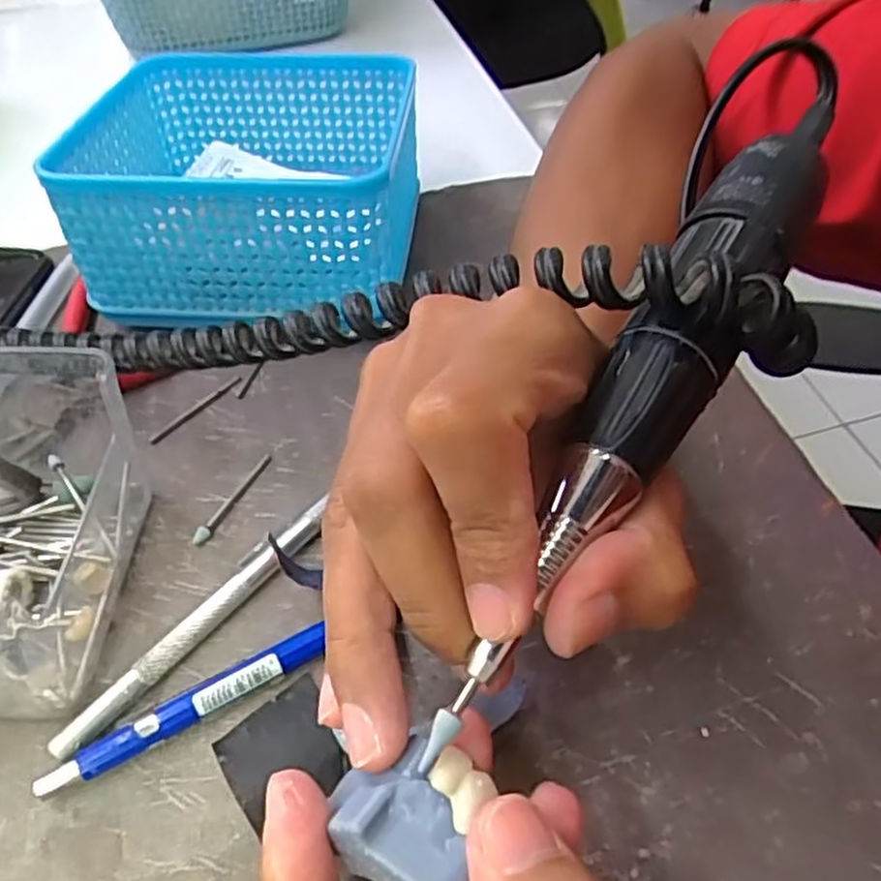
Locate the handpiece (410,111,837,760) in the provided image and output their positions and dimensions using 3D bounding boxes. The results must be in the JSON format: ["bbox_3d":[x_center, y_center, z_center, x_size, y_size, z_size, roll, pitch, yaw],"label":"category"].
[{"bbox_3d":[0.051,-0.017,0.170,0.024,0.021,0.191,27,71,20],"label":"handpiece"}]

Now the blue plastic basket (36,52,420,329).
[{"bbox_3d":[-0.080,-0.113,0.322,0.128,0.072,0.133,3,51,4],"label":"blue plastic basket"}]

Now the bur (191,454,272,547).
[{"bbox_3d":[-0.073,0.020,0.262,0.005,0.004,0.042,20,55,15],"label":"bur"}]

